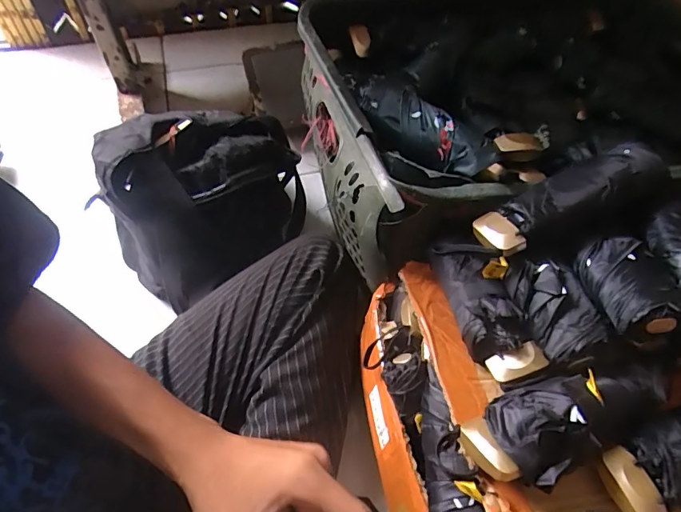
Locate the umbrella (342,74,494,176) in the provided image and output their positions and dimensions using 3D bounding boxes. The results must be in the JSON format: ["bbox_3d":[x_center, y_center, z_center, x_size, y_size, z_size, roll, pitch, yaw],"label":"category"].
[{"bbox_3d":[0.075,-0.128,0.455,0.162,0.039,0.062,40,61,22],"label":"umbrella"}]

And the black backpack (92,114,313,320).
[{"bbox_3d":[-0.204,-0.095,0.678,0.191,0.227,0.278,33,59,19],"label":"black backpack"}]

